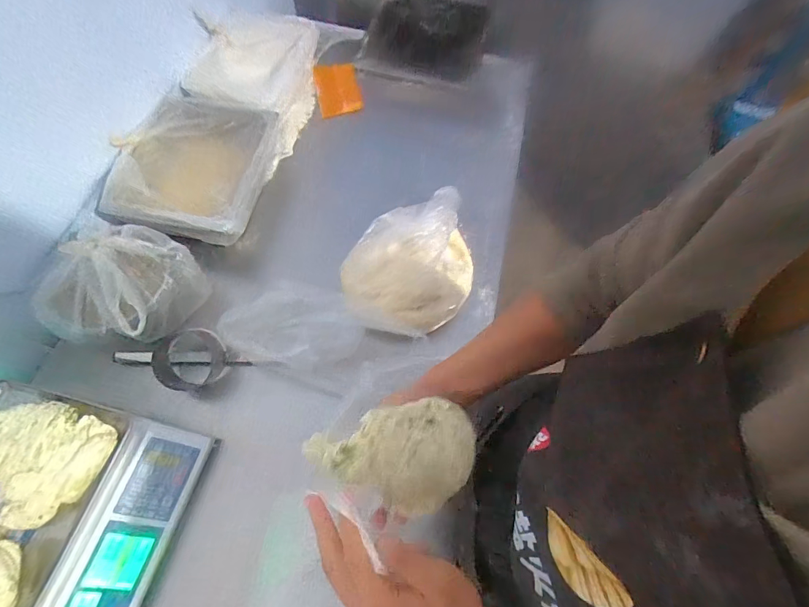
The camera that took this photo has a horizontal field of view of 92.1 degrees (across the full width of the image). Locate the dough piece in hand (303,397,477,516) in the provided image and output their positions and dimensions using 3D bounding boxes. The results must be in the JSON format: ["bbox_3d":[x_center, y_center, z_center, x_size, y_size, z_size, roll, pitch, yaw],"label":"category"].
[{"bbox_3d":[-0.012,0.161,0.399,0.171,0.063,0.103,-12,67,-7],"label":"dough piece in hand"}]

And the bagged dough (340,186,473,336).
[{"bbox_3d":[0.029,-0.091,0.744,0.219,0.131,0.331,26,68,9],"label":"bagged dough"}]

